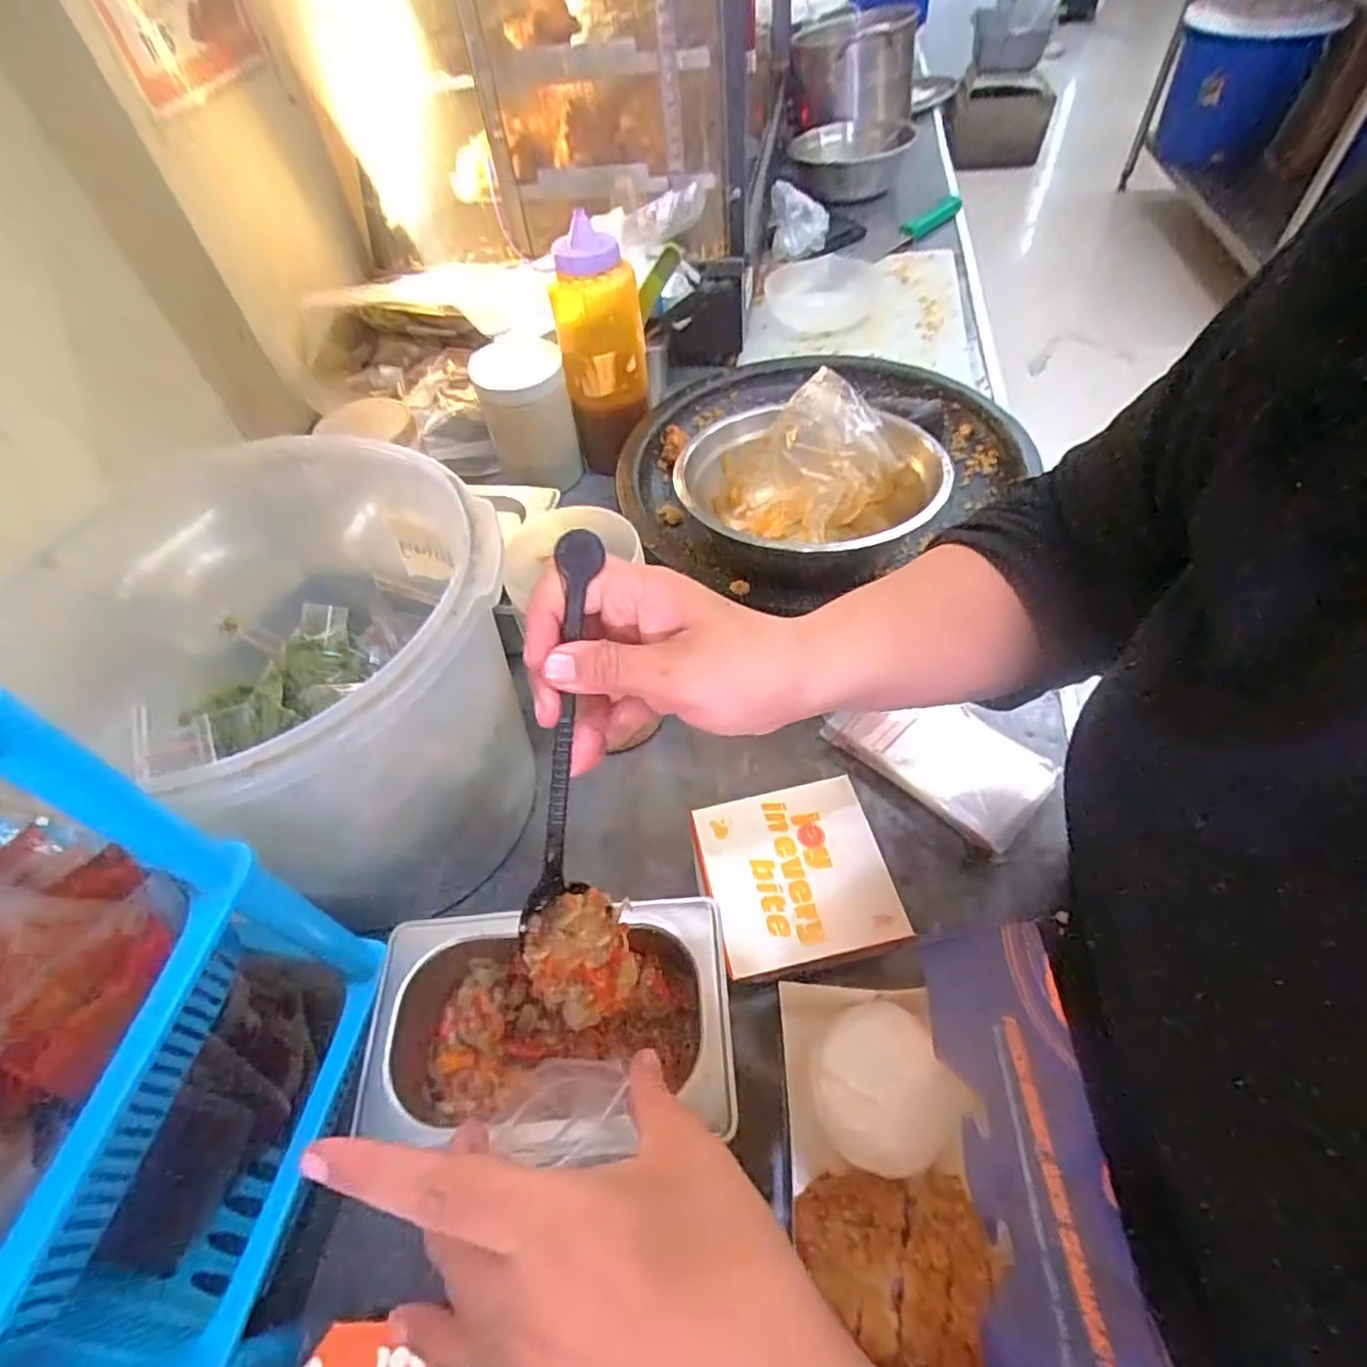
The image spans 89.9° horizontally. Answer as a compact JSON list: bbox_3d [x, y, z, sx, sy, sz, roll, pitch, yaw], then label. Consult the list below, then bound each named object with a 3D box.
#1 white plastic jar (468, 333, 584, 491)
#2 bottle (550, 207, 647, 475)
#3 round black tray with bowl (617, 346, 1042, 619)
[{"bbox_3d":[-0.163,-0.281,0.731,0.086,0.138,0.102,-14,51,-7],"label":"white plastic jar"},{"bbox_3d":[-0.083,-0.339,0.705,0.082,0.221,0.092,-11,51,-4],"label":"bottle"},{"bbox_3d":[0.117,-0.226,0.630,0.374,0.096,0.329,-38,57,-23],"label":"round black tray with bowl"}]

